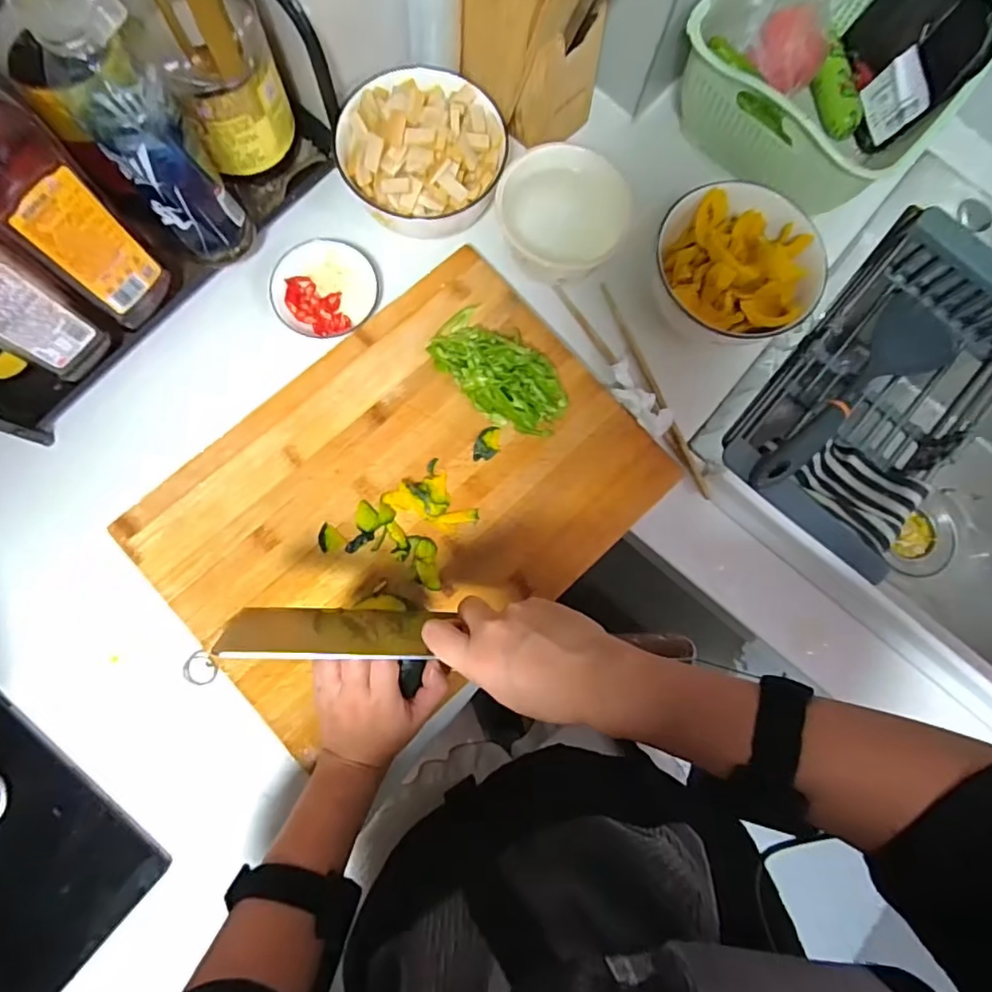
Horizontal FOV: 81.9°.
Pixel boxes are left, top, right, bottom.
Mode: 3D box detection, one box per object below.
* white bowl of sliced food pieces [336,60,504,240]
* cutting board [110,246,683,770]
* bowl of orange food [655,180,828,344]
[{"bbox_3d":[-0.068,-0.315,0.523,0.145,0.084,0.138,1,81,-3],"label":"white bowl of sliced food pieces"},{"bbox_3d":[-0.077,0.003,0.502,0.404,0.024,0.298,-41,86,-8],"label":"cutting board"},{"bbox_3d":[0.215,-0.213,0.539,0.142,0.090,0.143,1,80,-3],"label":"bowl of orange food"}]

